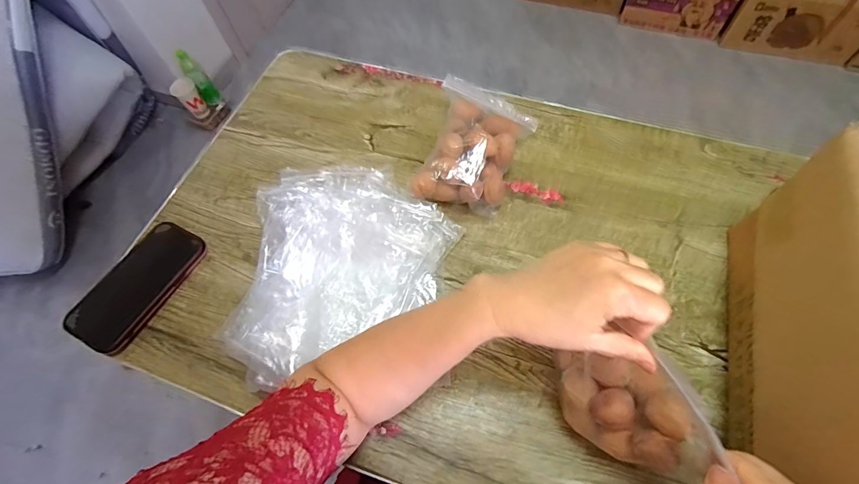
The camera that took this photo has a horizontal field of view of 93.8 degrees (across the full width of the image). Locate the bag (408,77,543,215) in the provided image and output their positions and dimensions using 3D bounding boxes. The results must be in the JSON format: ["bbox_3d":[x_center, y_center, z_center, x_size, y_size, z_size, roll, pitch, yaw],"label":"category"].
[{"bbox_3d":[0.064,-0.130,0.539,0.130,0.062,0.190,14,66,10],"label":"bag"}]

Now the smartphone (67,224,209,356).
[{"bbox_3d":[-0.356,0.050,0.492,0.082,0.015,0.161,27,65,3],"label":"smartphone"}]

